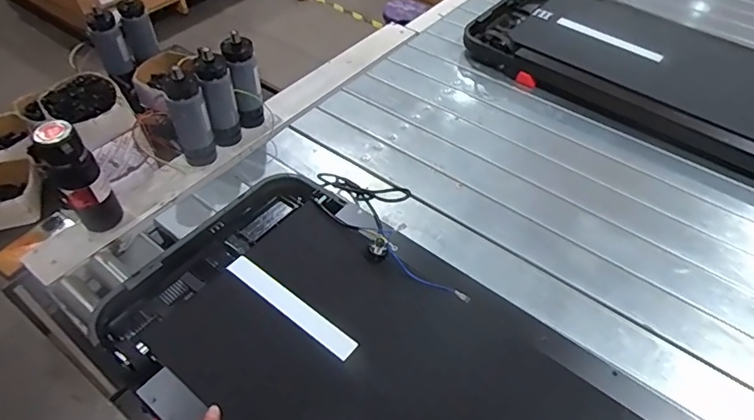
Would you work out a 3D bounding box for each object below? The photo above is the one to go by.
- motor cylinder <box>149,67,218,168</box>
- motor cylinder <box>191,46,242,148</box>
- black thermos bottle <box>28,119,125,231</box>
[{"bbox_3d":[-0.407,-0.199,1.086,0.081,0.229,0.085,-19,53,-16],"label":"motor cylinder"},{"bbox_3d":[-0.349,-0.235,1.117,0.067,0.232,0.064,-6,51,-7],"label":"motor cylinder"},{"bbox_3d":[-0.547,-0.055,0.922,0.081,0.232,0.064,-36,60,-28],"label":"black thermos bottle"}]

